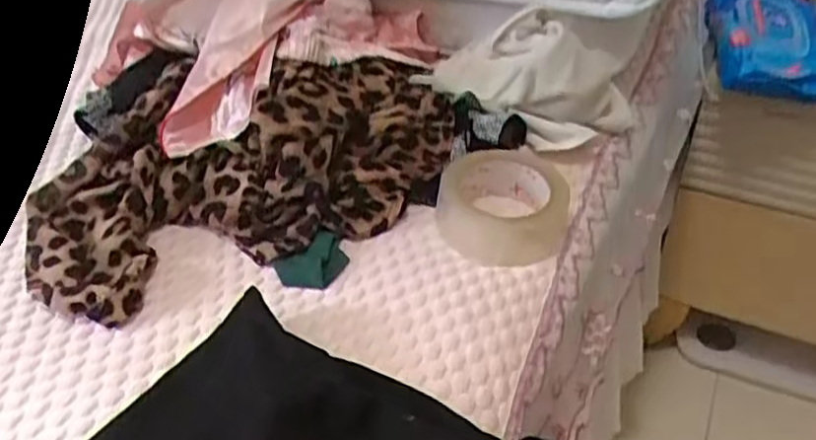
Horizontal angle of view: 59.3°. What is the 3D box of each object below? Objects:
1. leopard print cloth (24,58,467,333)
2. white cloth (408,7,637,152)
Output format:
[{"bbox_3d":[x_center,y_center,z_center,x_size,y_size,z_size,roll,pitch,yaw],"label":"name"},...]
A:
[{"bbox_3d":[-0.131,-0.057,0.622,0.374,0.107,0.190,-17,41,-22],"label":"leopard print cloth"},{"bbox_3d":[0.116,-0.137,0.684,0.198,0.093,0.107,9,38,10],"label":"white cloth"}]

